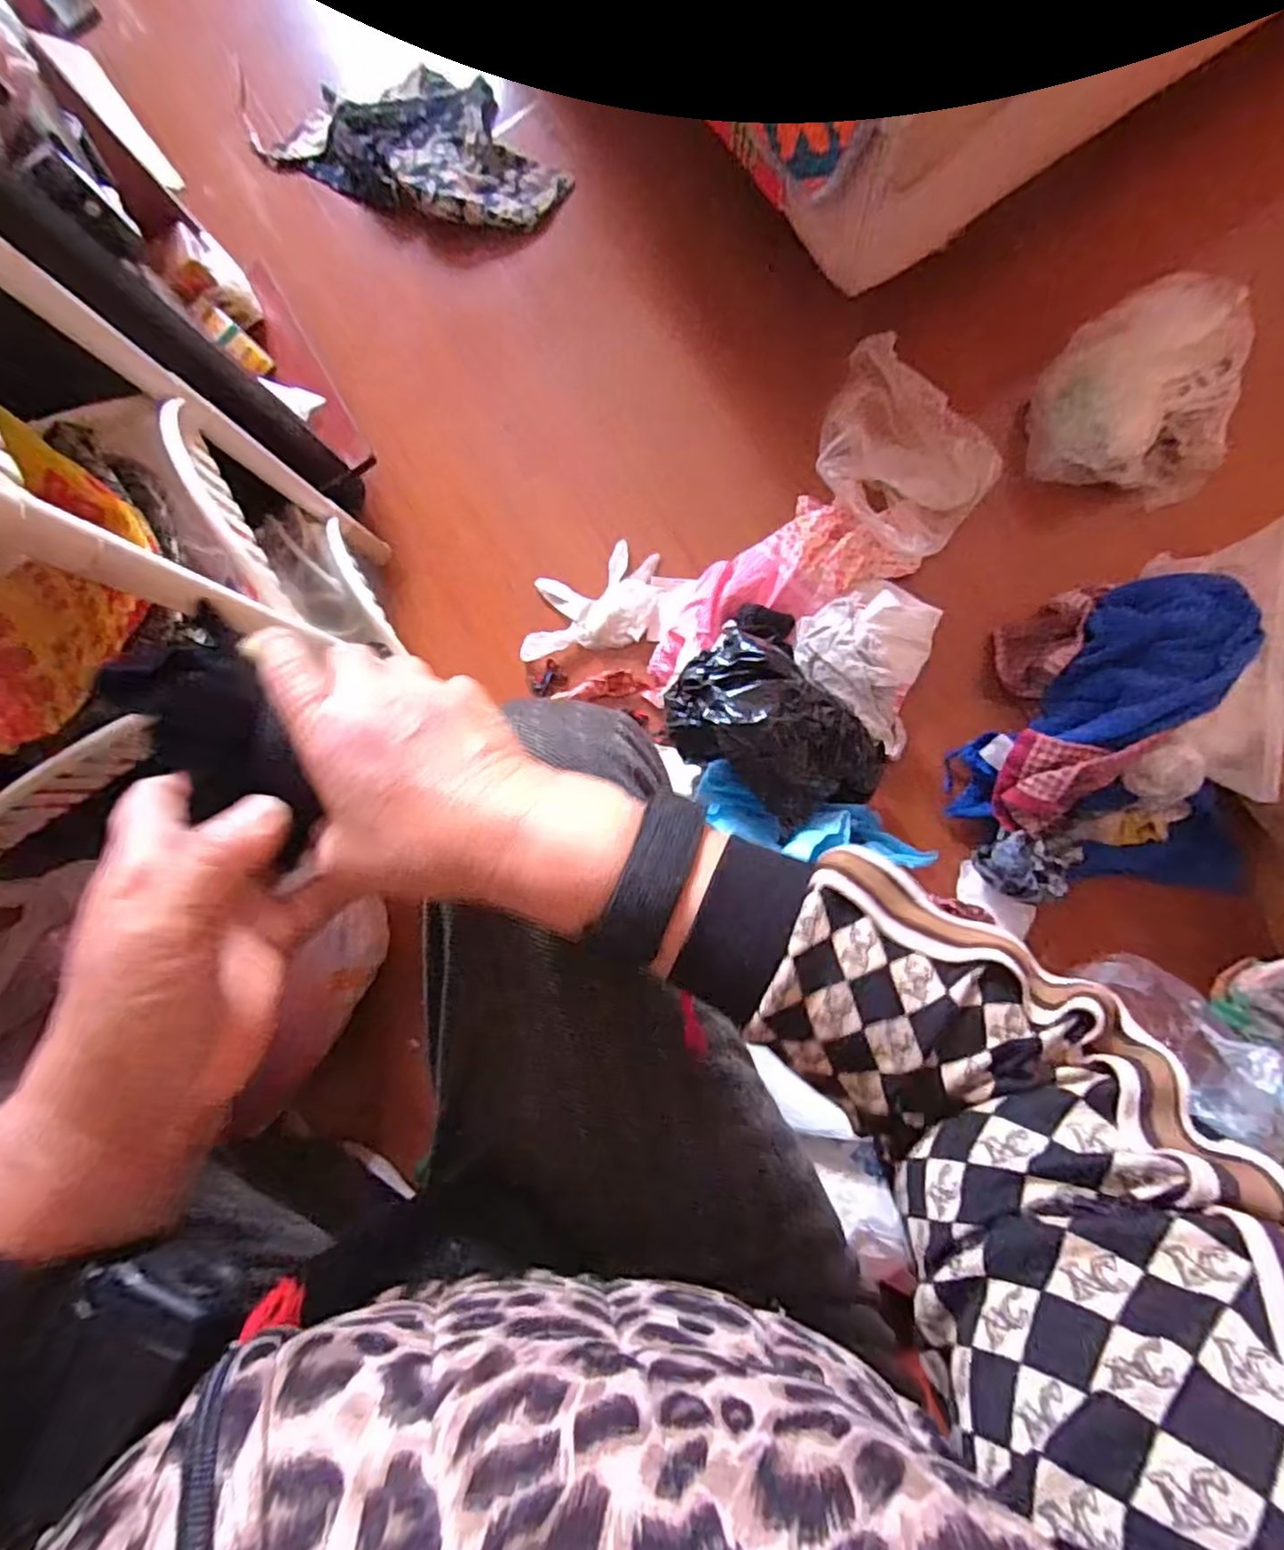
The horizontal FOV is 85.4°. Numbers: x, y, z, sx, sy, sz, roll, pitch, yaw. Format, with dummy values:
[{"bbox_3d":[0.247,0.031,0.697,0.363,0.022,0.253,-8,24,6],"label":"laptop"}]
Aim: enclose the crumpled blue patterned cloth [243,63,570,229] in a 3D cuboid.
[{"bbox_3d":[-0.270,-0.754,0.823,0.383,0.045,0.181,20,91,9],"label":"crumpled blue patterned cloth"}]

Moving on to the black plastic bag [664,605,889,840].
[{"bbox_3d":[0.122,-0.034,0.642,0.135,0.137,0.202,-45,82,5],"label":"black plastic bag"}]

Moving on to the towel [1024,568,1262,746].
[{"bbox_3d":[0.460,-0.102,0.626,0.114,0.065,0.175,29,92,9],"label":"towel"}]

